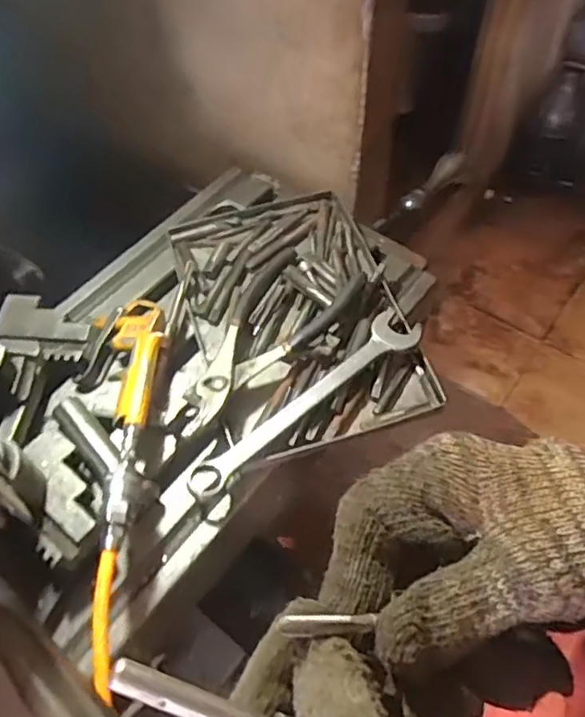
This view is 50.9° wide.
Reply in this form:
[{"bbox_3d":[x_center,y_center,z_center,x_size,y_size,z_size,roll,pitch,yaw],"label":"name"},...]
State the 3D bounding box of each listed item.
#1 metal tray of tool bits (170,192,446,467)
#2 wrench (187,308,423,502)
[{"bbox_3d":[0.002,-0.040,0.525,0.161,0.030,0.246,-16,57,-10],"label":"metal tray of tool bits"},{"bbox_3d":[0.014,0.033,0.463,0.215,0.015,0.036,-38,63,-22],"label":"wrench"}]

